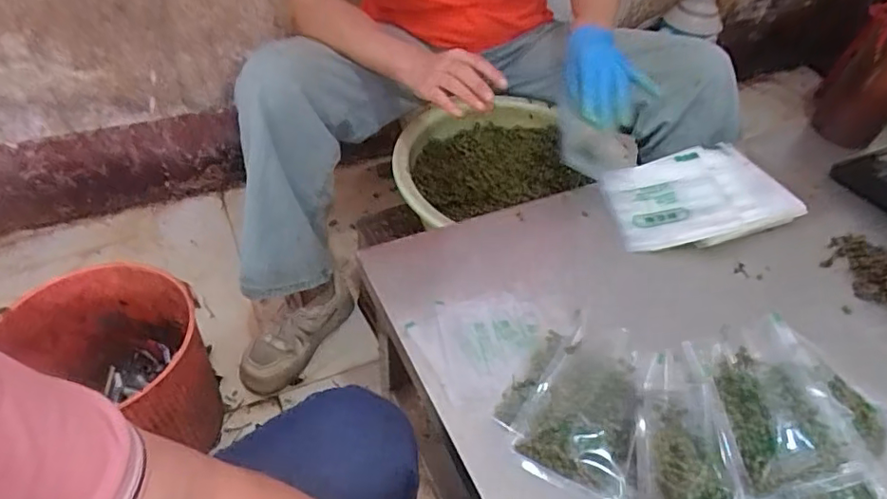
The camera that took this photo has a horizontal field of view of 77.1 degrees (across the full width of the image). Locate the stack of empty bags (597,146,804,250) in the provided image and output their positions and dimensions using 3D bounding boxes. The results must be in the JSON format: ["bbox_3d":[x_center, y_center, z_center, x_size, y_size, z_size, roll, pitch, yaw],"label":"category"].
[{"bbox_3d":[0.307,-0.071,0.686,0.218,0.042,0.159,-6,46,-12],"label":"stack of empty bags"}]

